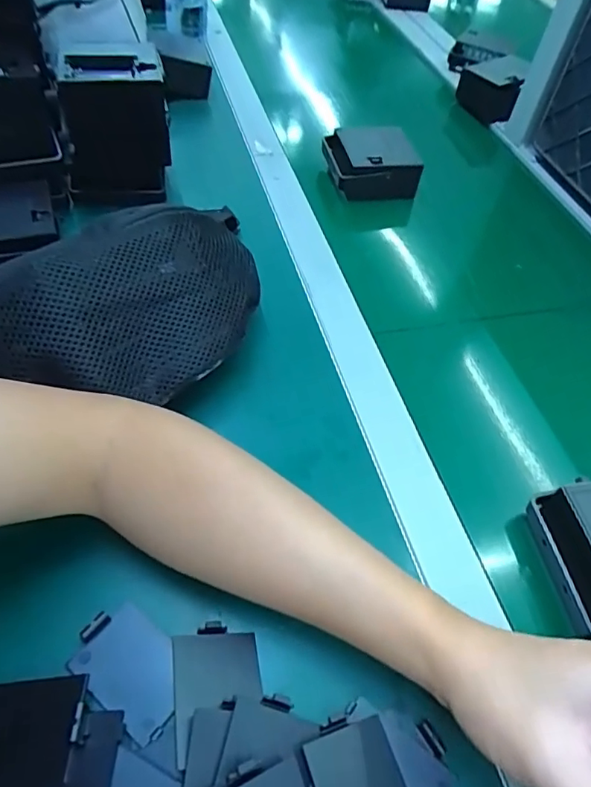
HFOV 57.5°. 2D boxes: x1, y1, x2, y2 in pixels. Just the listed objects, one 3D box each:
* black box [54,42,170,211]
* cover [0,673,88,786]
[{"bbox_3d":[-0.171,-0.250,0.506,0.096,0.114,0.066,-10,54,-13],"label":"black box"},{"bbox_3d":[-0.131,0.161,0.255,0.066,0.008,0.046,-12,49,10],"label":"cover"}]

